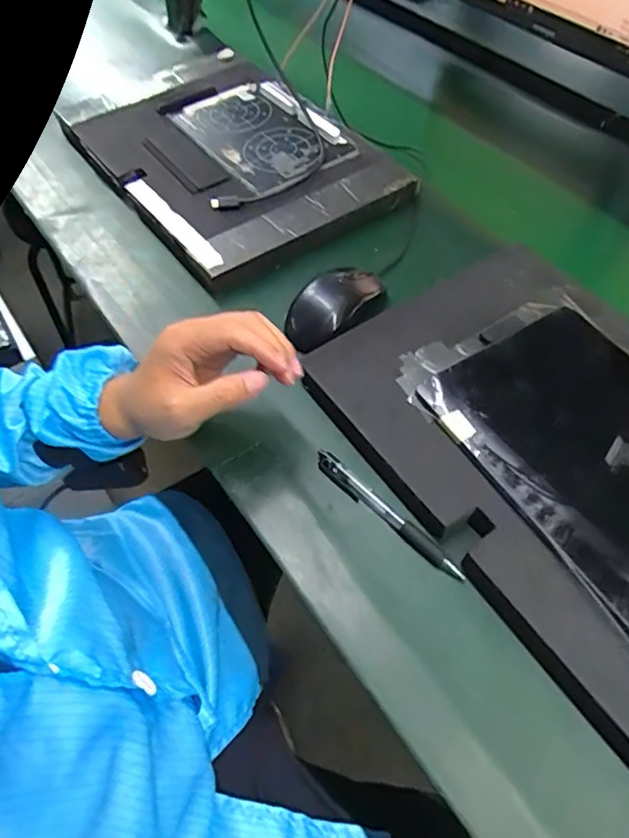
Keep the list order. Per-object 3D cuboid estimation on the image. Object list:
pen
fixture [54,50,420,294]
[{"bbox_3d":[0.053,0.070,0.412,0.137,0.009,0.015,38,63,23],"label":"pen"},{"bbox_3d":[-0.107,-0.309,0.650,0.254,0.047,0.382,-34,62,-21],"label":"fixture"}]

